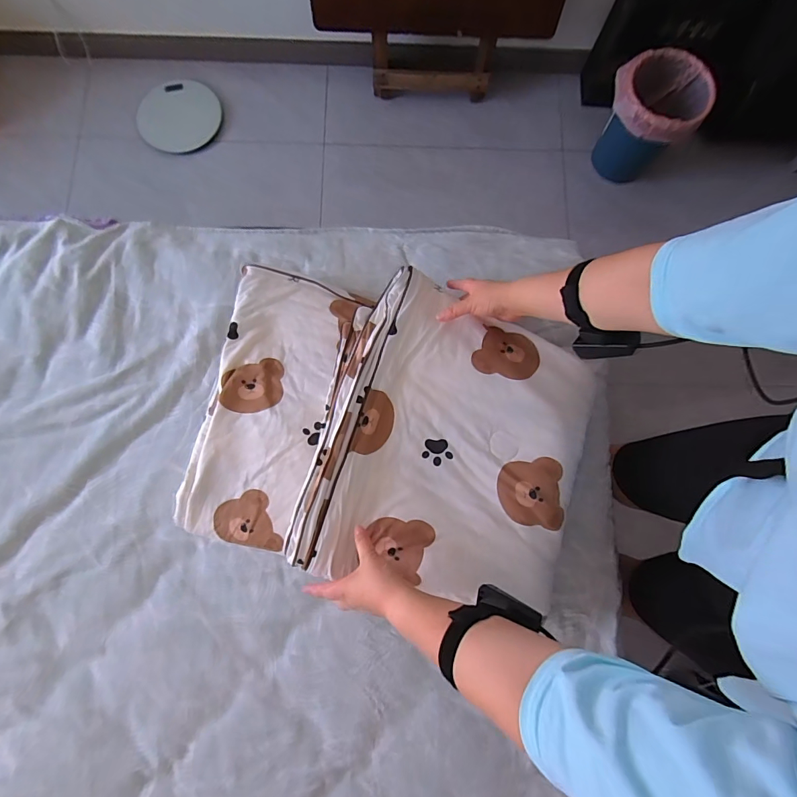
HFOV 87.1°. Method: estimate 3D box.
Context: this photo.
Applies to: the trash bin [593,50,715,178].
[{"bbox_3d":[0.724,-0.810,1.271,0.257,0.309,0.254,27,80,2],"label":"trash bin"}]

